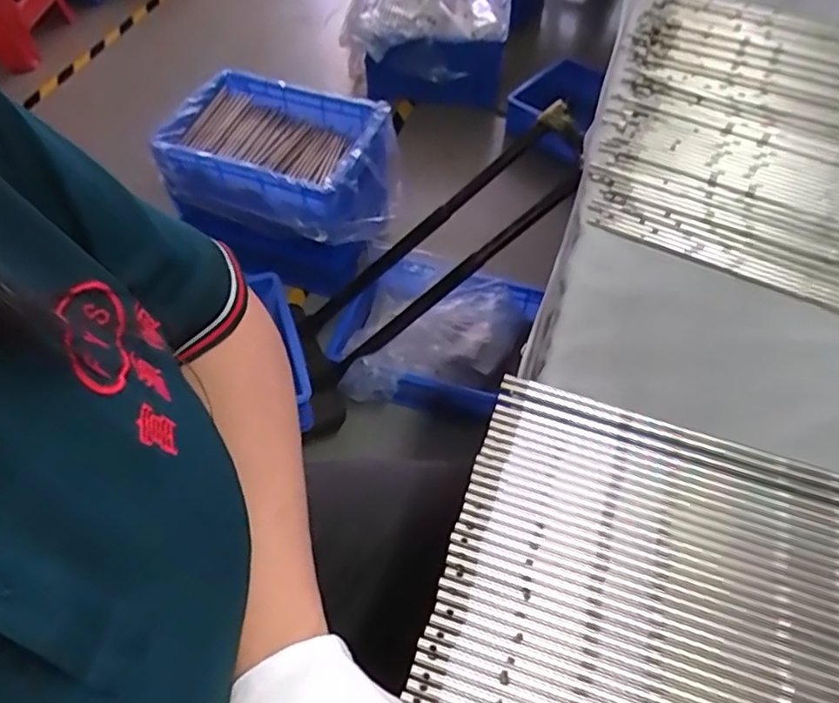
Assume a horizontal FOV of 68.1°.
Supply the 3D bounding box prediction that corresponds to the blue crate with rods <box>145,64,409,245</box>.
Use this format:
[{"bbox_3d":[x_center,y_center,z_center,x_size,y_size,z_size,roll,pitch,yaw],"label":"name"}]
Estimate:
[{"bbox_3d":[-0.266,-0.402,1.297,0.444,0.164,0.322,19,55,13],"label":"blue crate with rods"}]

